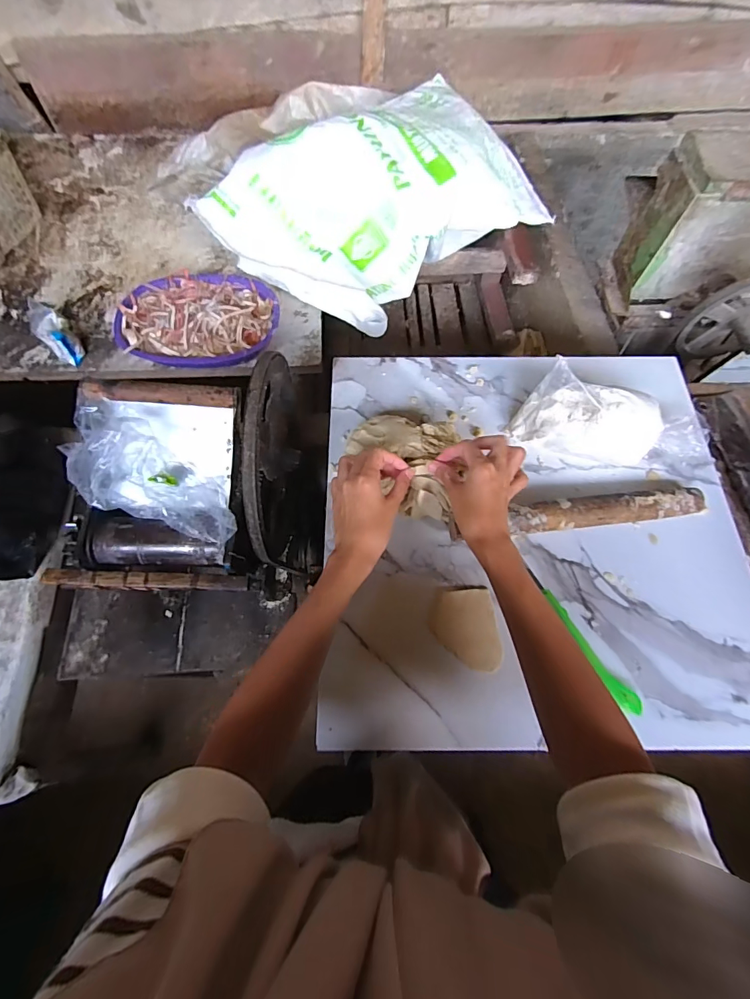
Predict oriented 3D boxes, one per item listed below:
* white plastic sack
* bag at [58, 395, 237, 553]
[{"bbox_3d":[0.029,-0.631,0.900,0.668,0.187,0.398,-38,74,-16],"label":"white plastic sack"},{"bbox_3d":[-0.253,-0.019,0.492,0.207,0.062,0.118,36,69,-10],"label":"bag"}]

